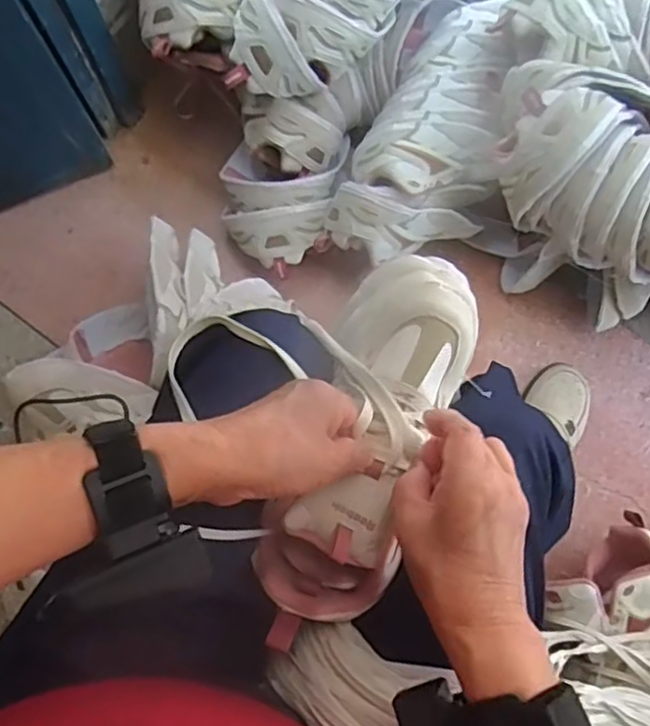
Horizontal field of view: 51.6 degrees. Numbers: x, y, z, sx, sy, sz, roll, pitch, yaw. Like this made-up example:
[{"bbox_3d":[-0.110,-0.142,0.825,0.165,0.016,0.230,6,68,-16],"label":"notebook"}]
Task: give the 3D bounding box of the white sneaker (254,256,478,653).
[{"bbox_3d":[0.029,0.055,0.449,0.088,0.073,0.266,21,82,4],"label":"white sneaker"}]

